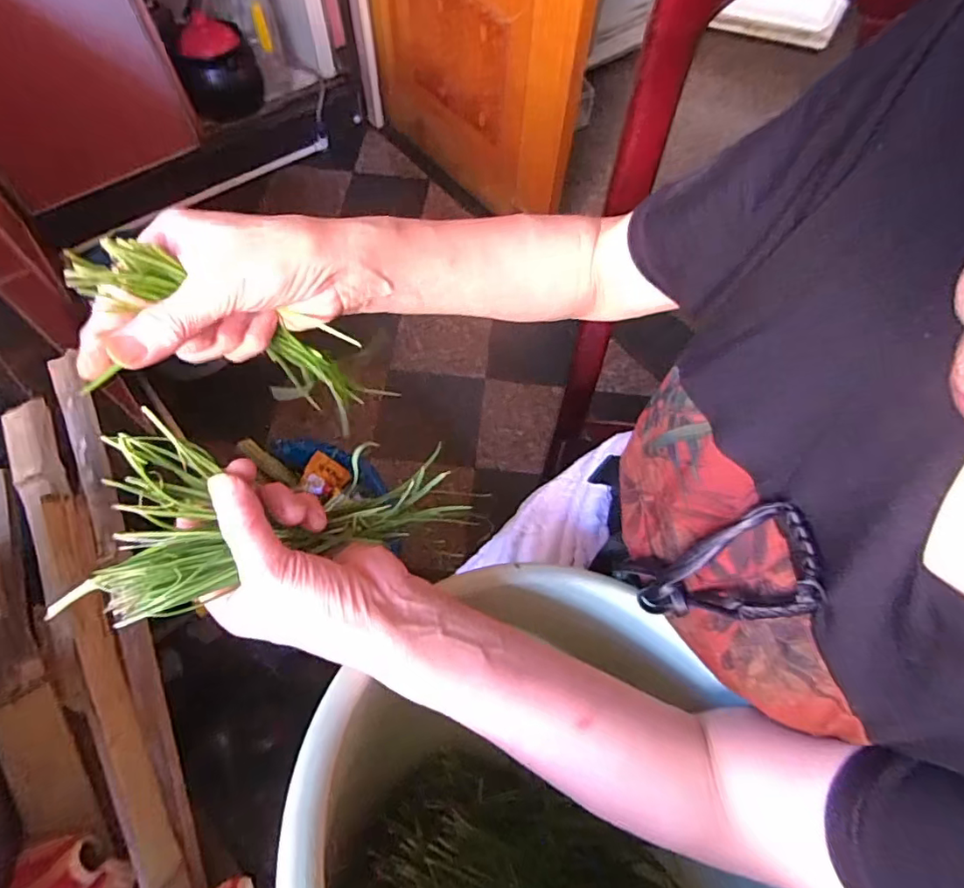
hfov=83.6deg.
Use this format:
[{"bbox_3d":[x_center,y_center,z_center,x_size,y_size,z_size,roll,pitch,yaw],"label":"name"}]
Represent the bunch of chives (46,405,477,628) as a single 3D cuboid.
[{"bbox_3d":[-0.107,0.030,0.311,0.213,0.056,0.078,-9,59,-37],"label":"bunch of chives"}]

